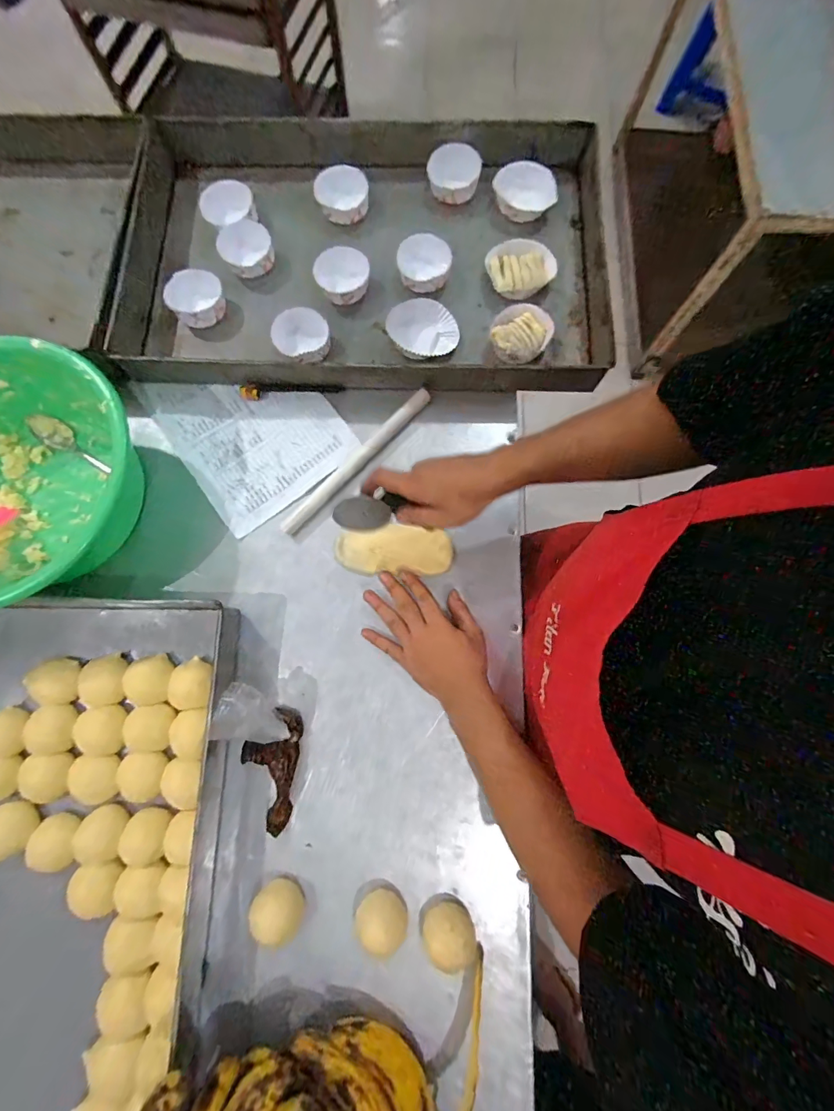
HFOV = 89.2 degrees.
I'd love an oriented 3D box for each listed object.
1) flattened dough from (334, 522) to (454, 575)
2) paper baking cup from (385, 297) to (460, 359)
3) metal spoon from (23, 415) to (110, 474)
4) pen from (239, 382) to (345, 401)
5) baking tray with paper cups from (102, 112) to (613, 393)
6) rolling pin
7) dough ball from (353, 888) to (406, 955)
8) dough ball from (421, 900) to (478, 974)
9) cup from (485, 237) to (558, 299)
[{"bbox_3d":[-0.030,-0.008,0.542,0.147,0.014,0.060,1,79,1],"label":"flattened dough"},{"bbox_3d":[0.008,-0.322,0.602,0.095,0.028,0.083,-23,80,-6],"label":"paper baking cup"},{"bbox_3d":[-0.467,-0.151,0.569,0.121,0.017,0.036,31,80,5],"label":"metal spoon"},{"bbox_3d":[-0.177,-0.233,0.597,0.146,0.017,0.021,-3,79,-2],"label":"pen"},{"bbox_3d":[-0.067,-0.451,0.616,0.679,0.055,0.436,2,79,-1],"label":"baking tray with paper cups"},{"bbox_3d":[-0.082,-0.130,0.574,0.021,0.024,0.267,44,81,7],"label":"rolling pin"},{"bbox_3d":[-0.038,0.387,0.451,0.053,0.038,0.042,6,79,0],"label":"dough ball"},{"bbox_3d":[0.035,0.404,0.450,0.059,0.045,0.048,-4,79,-2],"label":"dough ball"},{"bbox_3d":[0.152,-0.423,0.625,0.091,0.029,0.085,0,79,-1],"label":"cup"}]

